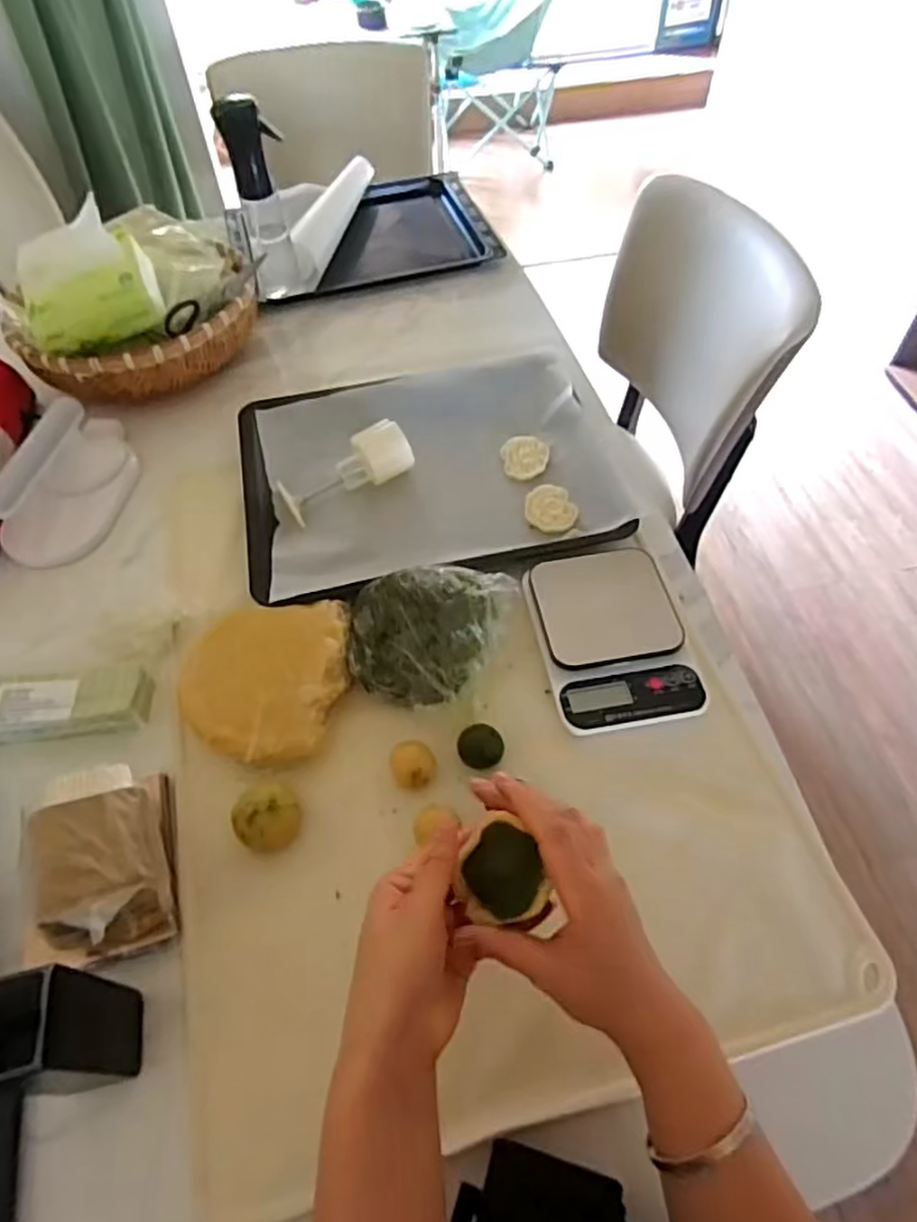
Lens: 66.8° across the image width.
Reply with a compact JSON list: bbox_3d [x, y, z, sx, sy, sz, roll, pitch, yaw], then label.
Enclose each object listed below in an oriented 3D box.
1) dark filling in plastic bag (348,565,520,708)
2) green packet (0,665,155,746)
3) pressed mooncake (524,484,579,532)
[{"bbox_3d":[-0.020,0.016,0.606,0.156,0.051,0.120,-11,55,-6],"label":"dark filling in plastic bag"},{"bbox_3d":[-0.367,0.084,0.613,0.178,0.033,0.055,-5,55,-2],"label":"green packet"},{"bbox_3d":[0.099,-0.111,0.740,0.054,0.007,0.063,4,55,5],"label":"pressed mooncake"}]

